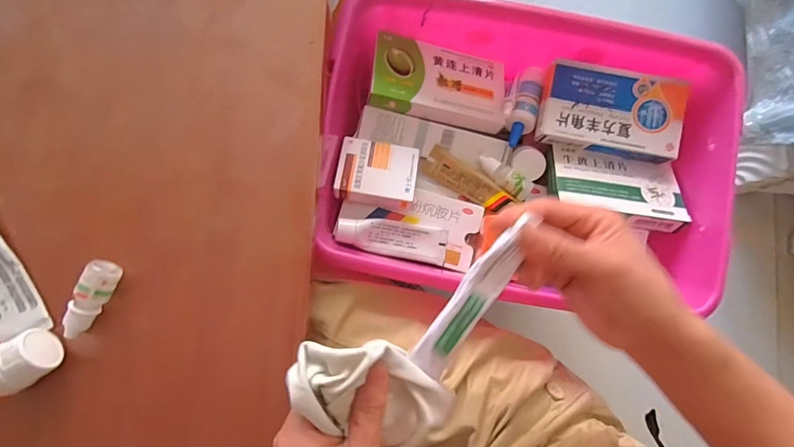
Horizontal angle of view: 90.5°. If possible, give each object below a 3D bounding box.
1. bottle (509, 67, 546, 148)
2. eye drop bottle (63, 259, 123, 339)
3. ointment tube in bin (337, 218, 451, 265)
[{"bbox_3d":[0.140,-0.130,0.430,0.026,0.025,0.098,16,85,0],"label":"bottle"},{"bbox_3d":[-0.216,0.054,0.278,0.019,0.023,0.057,25,85,1],"label":"eye drop bottle"},{"bbox_3d":[-0.003,0.014,0.393,0.111,0.022,0.037,9,85,-1],"label":"ointment tube in bin"}]

